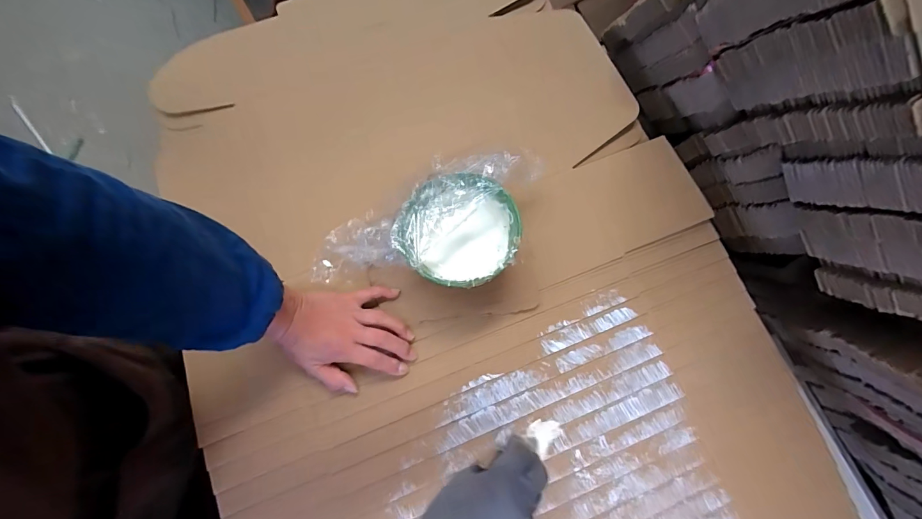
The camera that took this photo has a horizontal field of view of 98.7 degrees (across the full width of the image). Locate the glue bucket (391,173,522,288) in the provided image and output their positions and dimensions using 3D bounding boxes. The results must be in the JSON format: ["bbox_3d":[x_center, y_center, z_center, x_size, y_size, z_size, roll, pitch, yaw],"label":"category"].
[{"bbox_3d":[-0.002,-0.028,0.460,0.125,0.073,0.127,0,78,0],"label":"glue bucket"}]

